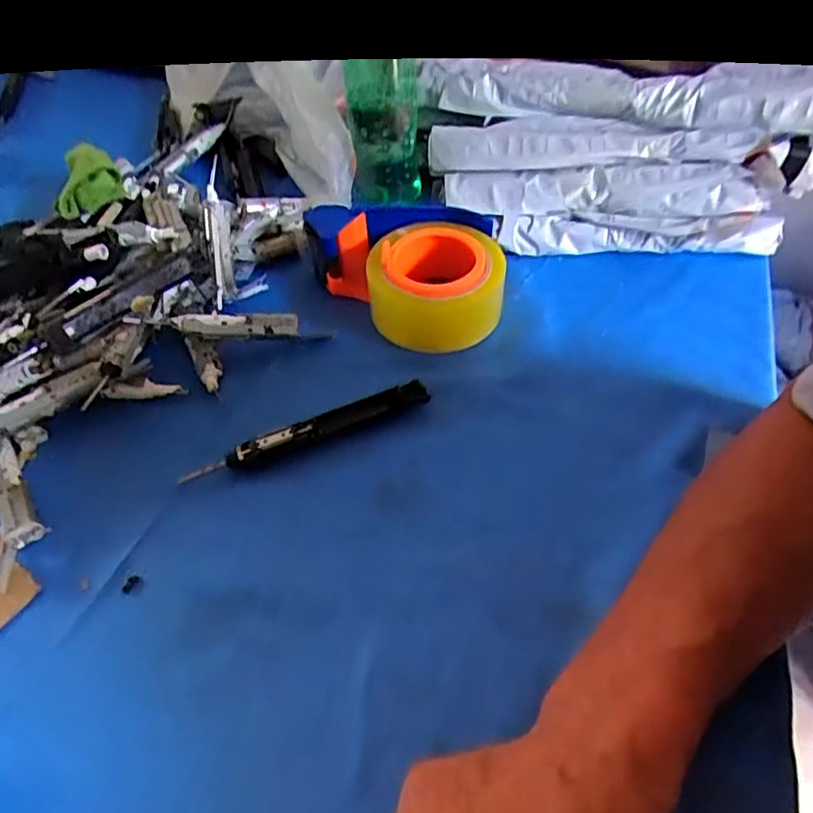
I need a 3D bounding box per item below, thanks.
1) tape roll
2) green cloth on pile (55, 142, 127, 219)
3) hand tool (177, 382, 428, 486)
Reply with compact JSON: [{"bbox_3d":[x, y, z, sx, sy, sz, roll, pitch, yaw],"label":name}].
[{"bbox_3d":[0.024,-0.097,0.473,0.099,0.056,0.099,-2,50,2],"label":"tape roll"},{"bbox_3d":[-0.299,-0.211,0.565,0.060,0.035,0.078,-25,53,-17],"label":"green cloth on pile"},{"bbox_3d":[-0.064,0.016,0.408,0.165,0.010,0.022,-20,52,-13],"label":"hand tool"}]

